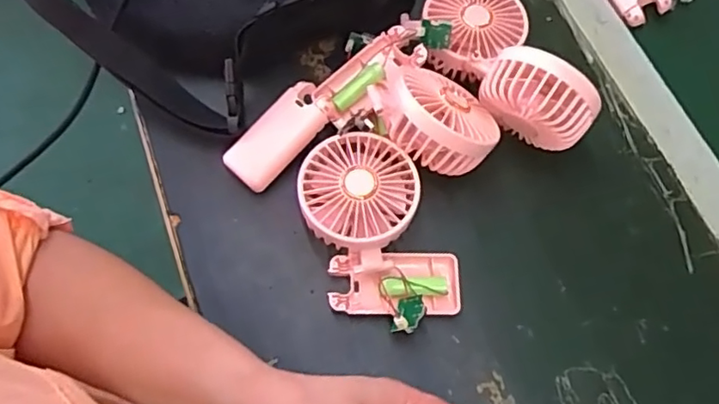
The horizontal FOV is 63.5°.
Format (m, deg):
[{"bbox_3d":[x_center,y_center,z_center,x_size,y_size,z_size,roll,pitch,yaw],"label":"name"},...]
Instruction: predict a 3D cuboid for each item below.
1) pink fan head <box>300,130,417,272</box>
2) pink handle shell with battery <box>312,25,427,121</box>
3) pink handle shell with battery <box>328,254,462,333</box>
[{"bbox_3d":[0.000,-0.004,0.442,0.085,0.045,0.088,0,68,-1],"label":"pink fan head"},{"bbox_3d":[0.005,-0.104,0.478,0.095,0.026,0.040,-34,71,-12],"label":"pink handle shell with battery"},{"bbox_3d":[0.026,0.065,0.424,0.095,0.031,0.058,-1,68,-2],"label":"pink handle shell with battery"}]

